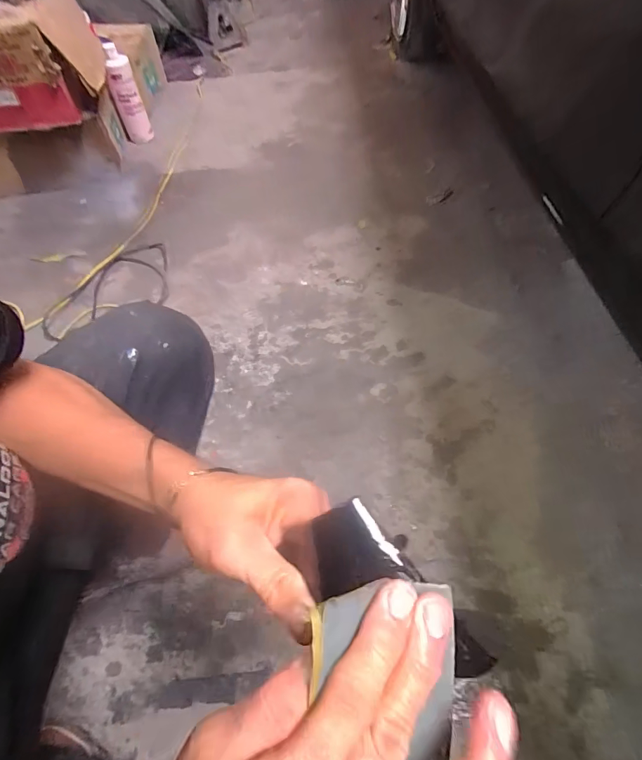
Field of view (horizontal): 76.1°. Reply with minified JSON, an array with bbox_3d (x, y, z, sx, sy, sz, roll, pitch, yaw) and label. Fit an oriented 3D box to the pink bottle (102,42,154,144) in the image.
[{"bbox_3d":[-0.585,-0.848,1.252,0.092,0.253,0.063,-27,60,-9],"label":"pink bottle"}]

